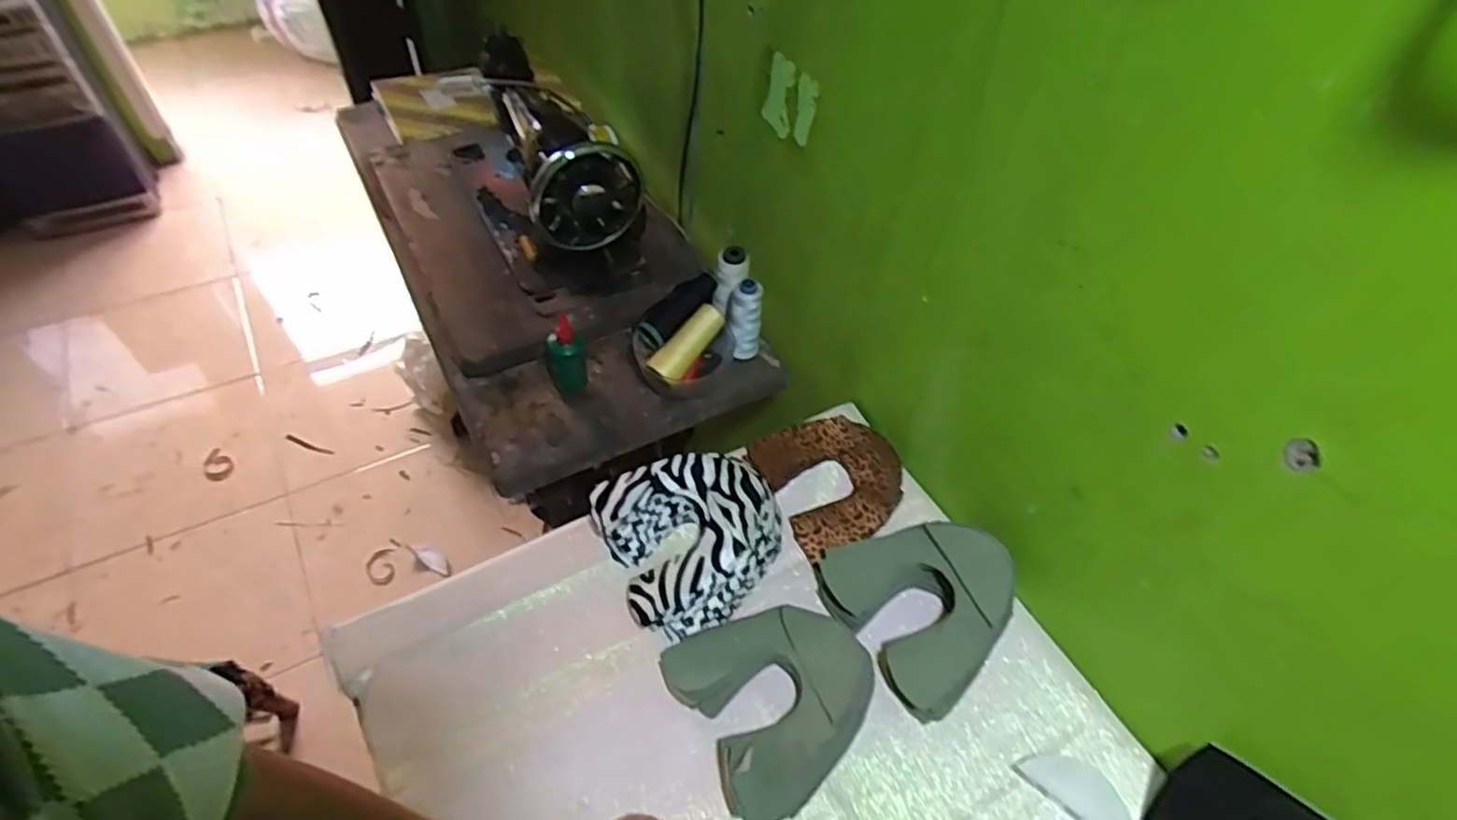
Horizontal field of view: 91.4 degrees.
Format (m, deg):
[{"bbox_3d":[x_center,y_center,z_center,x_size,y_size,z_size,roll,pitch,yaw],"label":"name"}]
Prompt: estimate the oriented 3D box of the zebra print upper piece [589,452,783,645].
[{"bbox_3d":[-0.032,0.124,0.728,0.179,0.070,0.171,-19,55,-19],"label":"zebra print upper piece"}]

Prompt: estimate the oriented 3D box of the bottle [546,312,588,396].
[{"bbox_3d":[-0.197,-0.064,0.862,0.047,0.093,0.047,-13,53,-15],"label":"bottle"}]

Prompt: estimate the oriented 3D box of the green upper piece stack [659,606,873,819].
[{"bbox_3d":[0.047,0.258,0.652,0.166,0.036,0.164,-23,56,-22],"label":"green upper piece stack"}]

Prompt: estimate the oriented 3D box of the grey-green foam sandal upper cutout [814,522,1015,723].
[{"bbox_3d":[0.194,0.184,0.709,0.163,0.065,0.179,-27,58,-24],"label":"grey-green foam sandal upper cutout"}]

